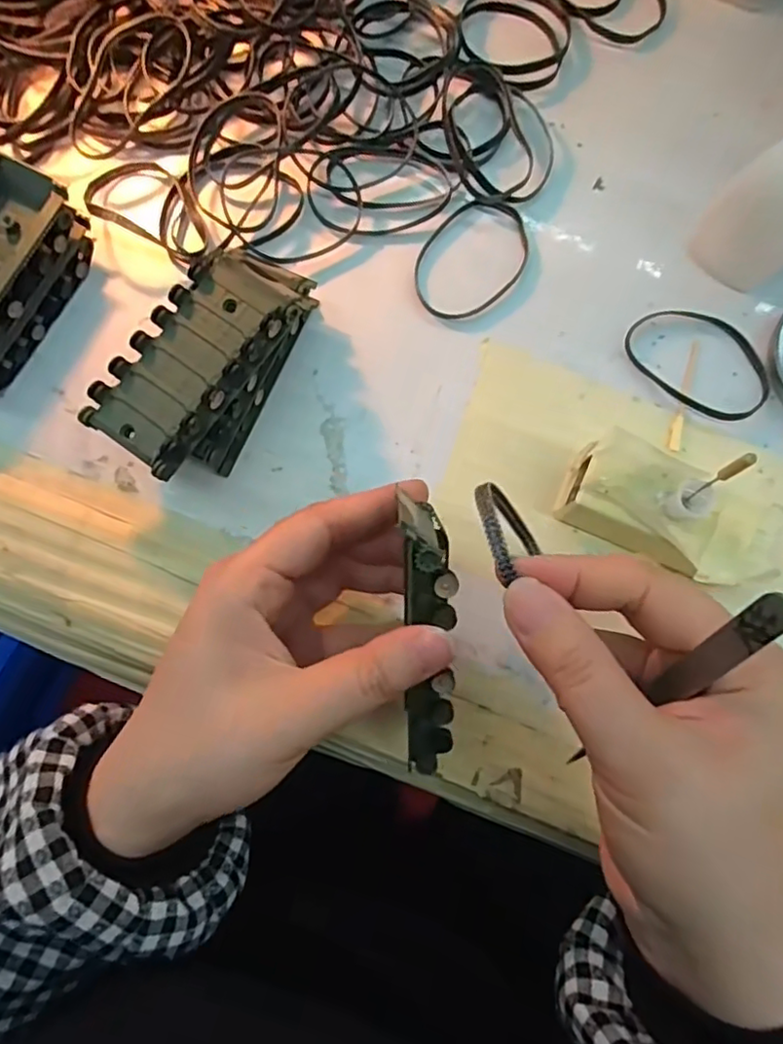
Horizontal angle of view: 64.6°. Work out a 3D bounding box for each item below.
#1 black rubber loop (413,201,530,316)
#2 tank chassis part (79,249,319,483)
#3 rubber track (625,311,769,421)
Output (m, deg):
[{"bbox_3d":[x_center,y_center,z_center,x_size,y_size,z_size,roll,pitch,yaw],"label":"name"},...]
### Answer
[{"bbox_3d":[0.039,-0.130,0.306,0.047,0.004,0.069,34,81,6],"label":"black rubber loop"},{"bbox_3d":[-0.076,-0.069,0.272,0.047,0.047,0.105,32,81,5],"label":"tank chassis part"},{"bbox_3d":[0.150,-0.079,0.296,0.070,0.005,0.050,44,82,7],"label":"rubber track"}]

